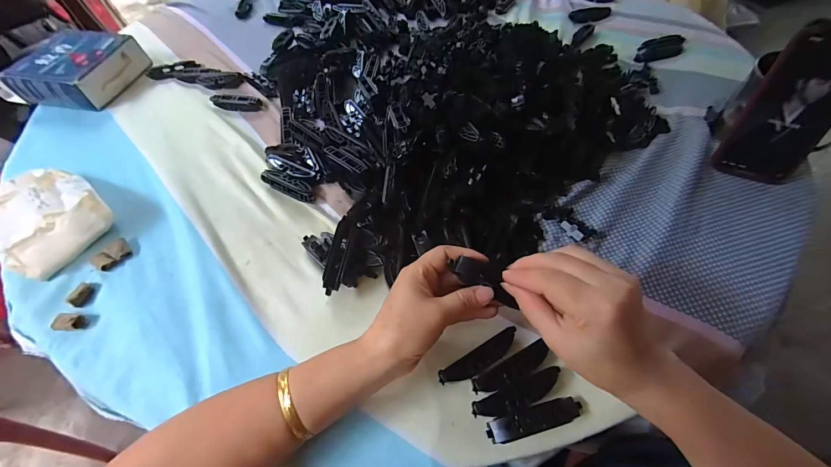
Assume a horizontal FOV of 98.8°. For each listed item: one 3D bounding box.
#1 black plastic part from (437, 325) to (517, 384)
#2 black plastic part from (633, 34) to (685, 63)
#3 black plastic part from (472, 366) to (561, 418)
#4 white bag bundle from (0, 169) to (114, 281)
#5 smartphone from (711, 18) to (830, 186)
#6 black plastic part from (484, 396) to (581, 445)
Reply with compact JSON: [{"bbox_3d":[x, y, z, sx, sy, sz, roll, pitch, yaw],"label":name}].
[{"bbox_3d":[0.057,0.111,0.314,0.079,0.014,0.018,-26,60,-15],"label":"black plastic part"},{"bbox_3d":[0.399,-0.302,0.574,0.097,0.022,0.037,-19,58,-10],"label":"black plastic part"},{"bbox_3d":[0.085,0.135,0.295,0.078,0.012,0.020,-20,58,-11],"label":"black plastic part"},{"bbox_3d":[-0.428,-0.024,0.403,0.146,0.039,0.109,31,63,20],"label":"white bag bundle"},{"bbox_3d":[0.394,-0.129,0.372,0.072,0.158,0.011,26,41,23],"label":"smartphone"},{"bbox_3d":[0.096,0.148,0.285,0.080,0.015,0.018,-15,57,-7],"label":"black plastic part"}]

